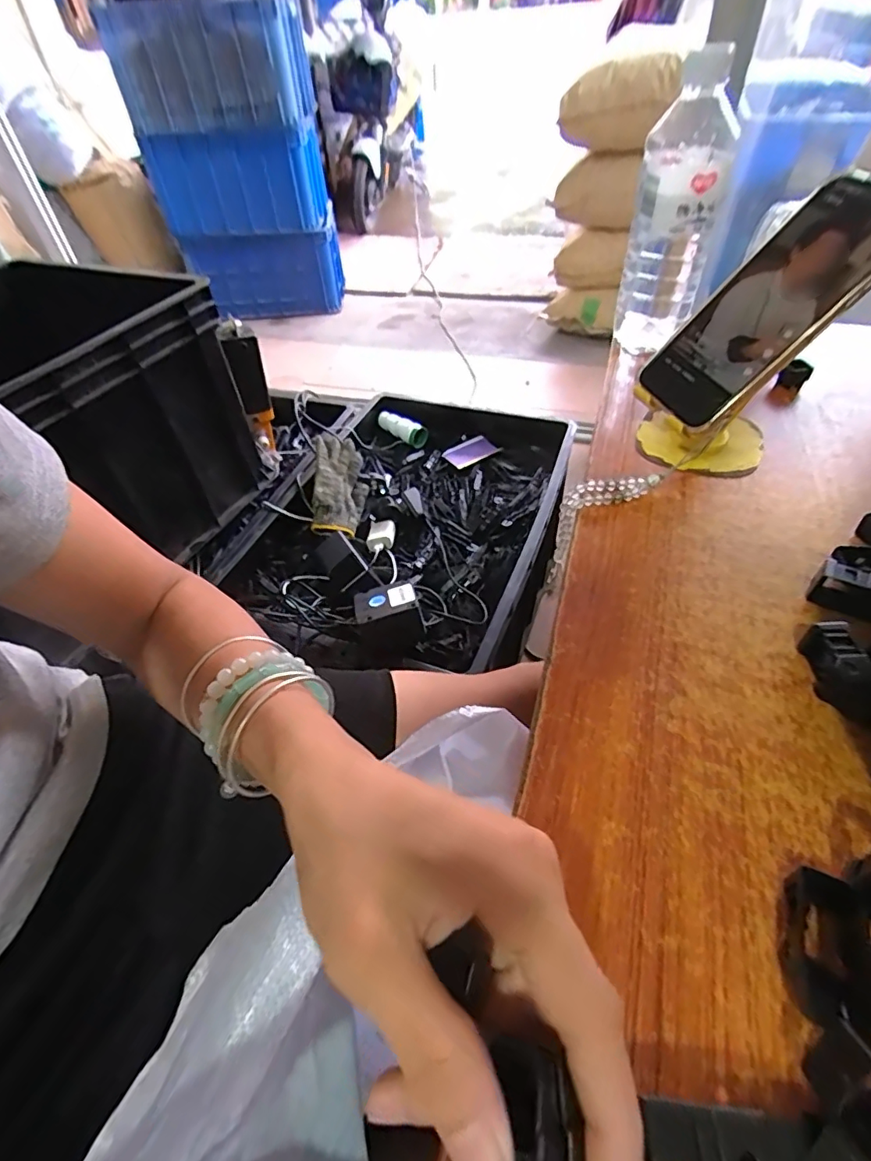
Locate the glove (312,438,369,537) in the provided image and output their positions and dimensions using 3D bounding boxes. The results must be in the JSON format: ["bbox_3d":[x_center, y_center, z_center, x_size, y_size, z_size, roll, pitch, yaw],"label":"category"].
[{"bbox_3d":[-0.160,-0.162,0.886,0.080,0.091,0.197,-6,47,0],"label":"glove"}]

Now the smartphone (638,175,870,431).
[{"bbox_3d":[0.217,-0.180,0.348,0.162,0.015,0.081,-44,48,23],"label":"smartphone"}]

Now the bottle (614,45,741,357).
[{"bbox_3d":[0.204,-0.304,0.461,0.069,0.202,0.073,18,51,18],"label":"bottle"}]

